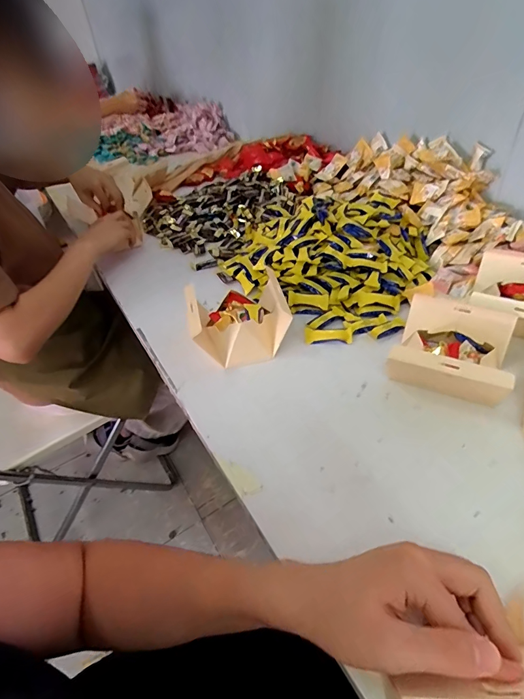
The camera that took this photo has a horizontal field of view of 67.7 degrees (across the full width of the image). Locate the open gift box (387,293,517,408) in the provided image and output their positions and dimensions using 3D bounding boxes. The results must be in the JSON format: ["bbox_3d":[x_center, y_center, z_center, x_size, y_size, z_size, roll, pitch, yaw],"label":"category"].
[{"bbox_3d":[0.239,-0.002,0.494,0.127,0.066,0.154,16,47,23],"label":"open gift box"}]

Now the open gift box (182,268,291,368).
[{"bbox_3d":[-0.035,-0.046,0.576,0.137,0.067,0.121,-10,42,-4],"label":"open gift box"}]

